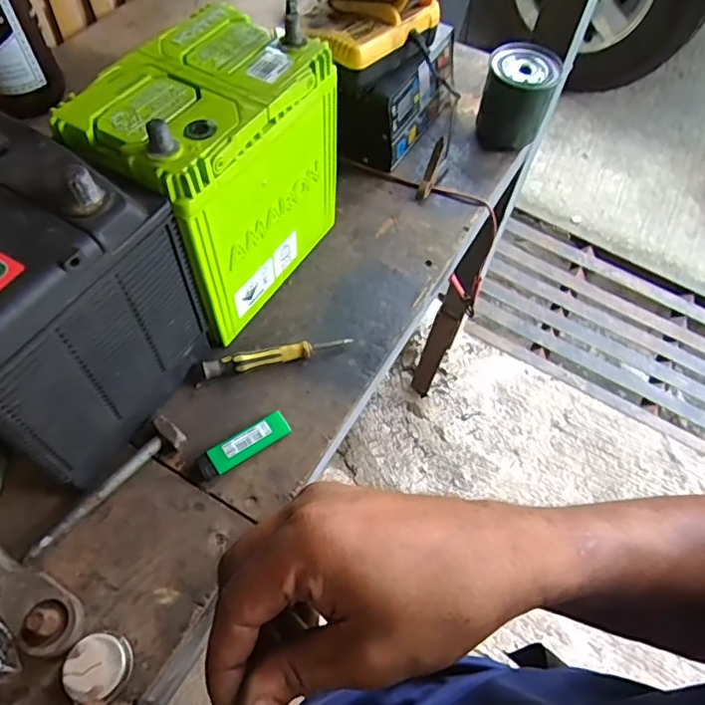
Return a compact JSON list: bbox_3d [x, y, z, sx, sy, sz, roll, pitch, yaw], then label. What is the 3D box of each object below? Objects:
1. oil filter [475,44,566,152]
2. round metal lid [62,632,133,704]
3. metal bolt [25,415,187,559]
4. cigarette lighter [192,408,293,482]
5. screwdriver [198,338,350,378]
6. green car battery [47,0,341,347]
[{"bbox_3d":[0.196,-0.304,0.672,0.081,0.096,0.073,22,60,10],"label":"oil filter"},{"bbox_3d":[-0.174,0.215,0.384,0.041,0.014,0.039,1,58,-2],"label":"round metal lid"},{"bbox_3d":[-0.194,0.106,0.442,0.027,0.019,0.137,40,64,20],"label":"metal bolt"},{"bbox_3d":[-0.091,0.077,0.469,0.079,0.013,0.024,-32,65,-20],"label":"cigarette lighter"},{"bbox_3d":[-0.067,0.003,0.513,0.134,0.022,0.016,-14,60,-12],"label":"screwdriver"},{"bbox_3d":[-0.117,-0.148,0.496,0.126,0.203,0.196,28,61,13],"label":"green car battery"}]

